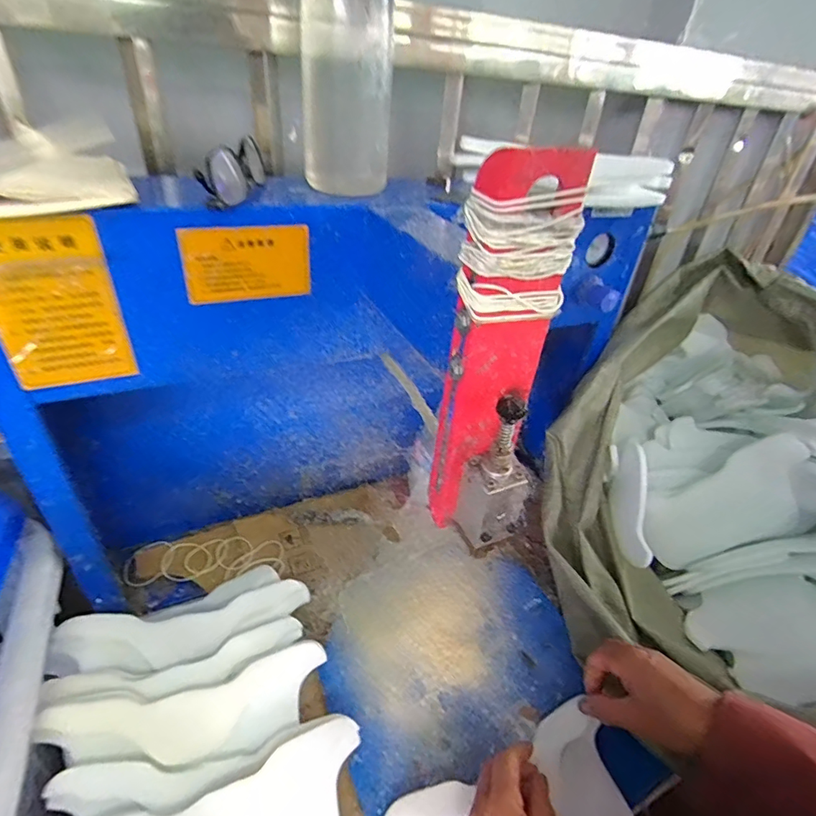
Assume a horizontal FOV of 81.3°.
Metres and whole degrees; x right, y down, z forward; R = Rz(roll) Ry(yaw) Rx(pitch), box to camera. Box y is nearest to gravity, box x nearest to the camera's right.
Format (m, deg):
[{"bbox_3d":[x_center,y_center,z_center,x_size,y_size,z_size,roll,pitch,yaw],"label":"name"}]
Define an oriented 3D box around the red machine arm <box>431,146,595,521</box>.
[{"bbox_3d":[0.056,-0.028,0.308,0.063,0.244,0.028,5,36,-3],"label":"red machine arm"}]

